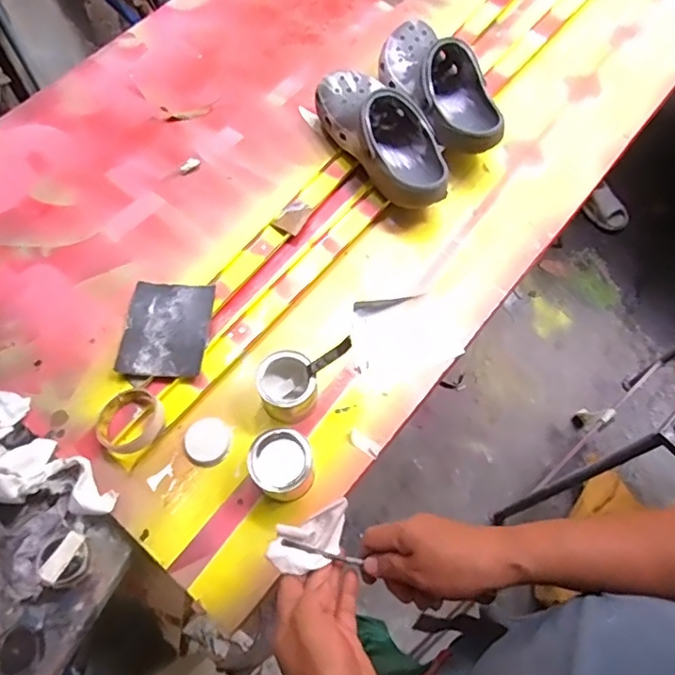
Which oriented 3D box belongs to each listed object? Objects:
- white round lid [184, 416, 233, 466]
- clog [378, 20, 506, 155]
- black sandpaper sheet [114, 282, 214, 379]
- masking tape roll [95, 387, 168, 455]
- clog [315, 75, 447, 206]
[{"bbox_3d":[-0.164,0.131,0.687,0.058,0.005,0.059,0,67,0],"label":"white round lid"},{"bbox_3d":[0.163,-0.398,0.875,0.115,0.108,0.275,-25,69,-11],"label":"clog"},{"bbox_3d":[-0.235,-0.012,0.748,0.114,0.005,0.140,3,64,1],"label":"black sandpaper sheet"},{"bbox_3d":[-0.262,0.106,0.687,0.074,0.023,0.081,0,67,0],"label":"masking tape roll"},{"bbox_3d":[0.075,-0.311,0.839,0.116,0.108,0.273,-28,70,-12],"label":"clog"}]

